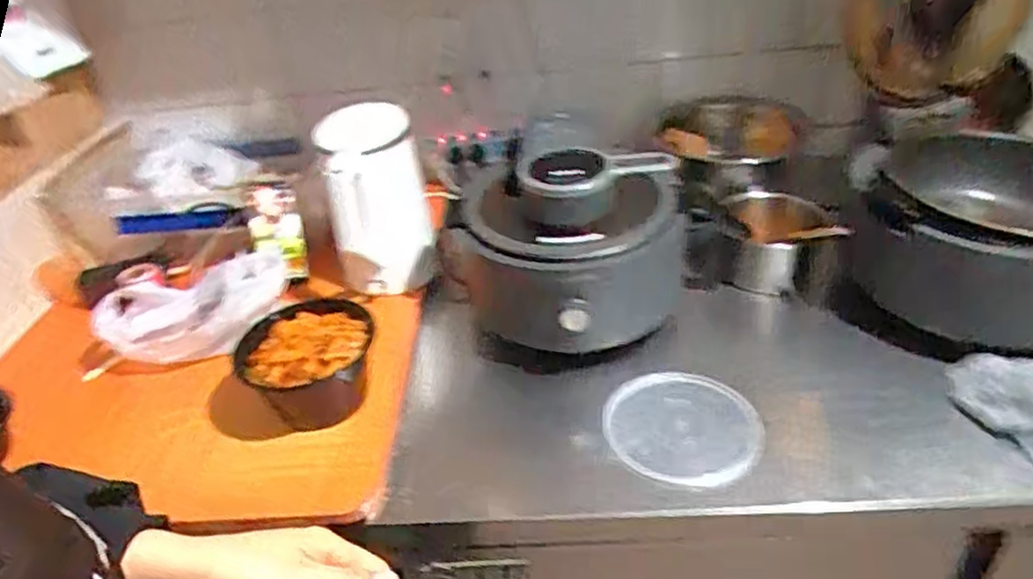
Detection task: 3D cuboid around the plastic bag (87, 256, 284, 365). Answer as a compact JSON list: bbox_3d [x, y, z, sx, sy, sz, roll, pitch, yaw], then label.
[{"bbox_3d":[-0.437,0.028,0.949,0.236,0.103,0.093,-10,34,-4],"label":"plastic bag"}]

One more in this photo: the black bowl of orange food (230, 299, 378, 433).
[{"bbox_3d":[-0.246,0.094,0.852,0.159,0.096,0.169,-5,34,3],"label":"black bowl of orange food"}]

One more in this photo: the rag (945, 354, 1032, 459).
[{"bbox_3d":[0.555,0.131,0.742,0.102,0.033,0.180,-13,34,-9],"label":"rag"}]

